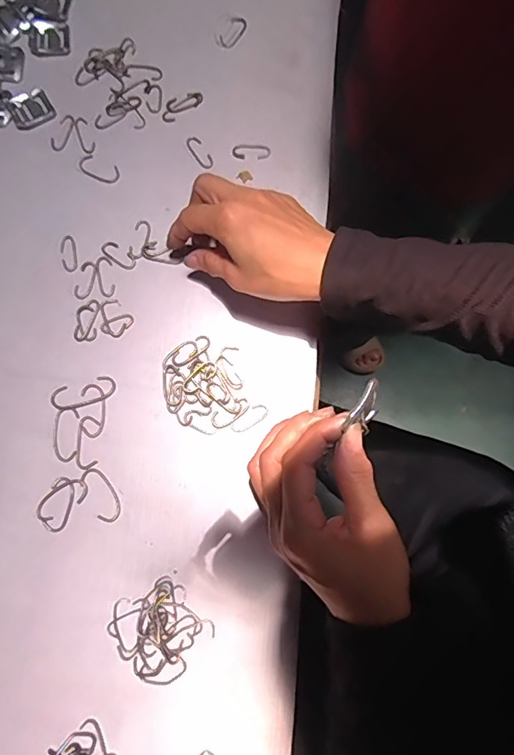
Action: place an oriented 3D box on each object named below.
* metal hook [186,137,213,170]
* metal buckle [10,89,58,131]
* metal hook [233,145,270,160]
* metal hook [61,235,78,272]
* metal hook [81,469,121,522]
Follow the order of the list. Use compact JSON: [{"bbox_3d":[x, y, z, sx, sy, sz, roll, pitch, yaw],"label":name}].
[{"bbox_3d":[-0.048,-0.190,0.406,0.012,0.004,0.032,-36,81,-8],"label":"metal hook"},{"bbox_3d":[-0.192,-0.230,0.411,0.034,0.004,0.032,-25,80,-6],"label":"metal buckle"},{"bbox_3d":[-0.004,-0.190,0.407,0.031,0.004,0.013,6,78,1],"label":"metal hook"},{"bbox_3d":[-0.151,-0.100,0.387,0.013,0.004,0.031,-10,78,-3],"label":"metal hook"},{"bbox_3d":[-0.112,0.084,0.350,0.018,0.004,0.042,-29,80,-6],"label":"metal hook"}]

